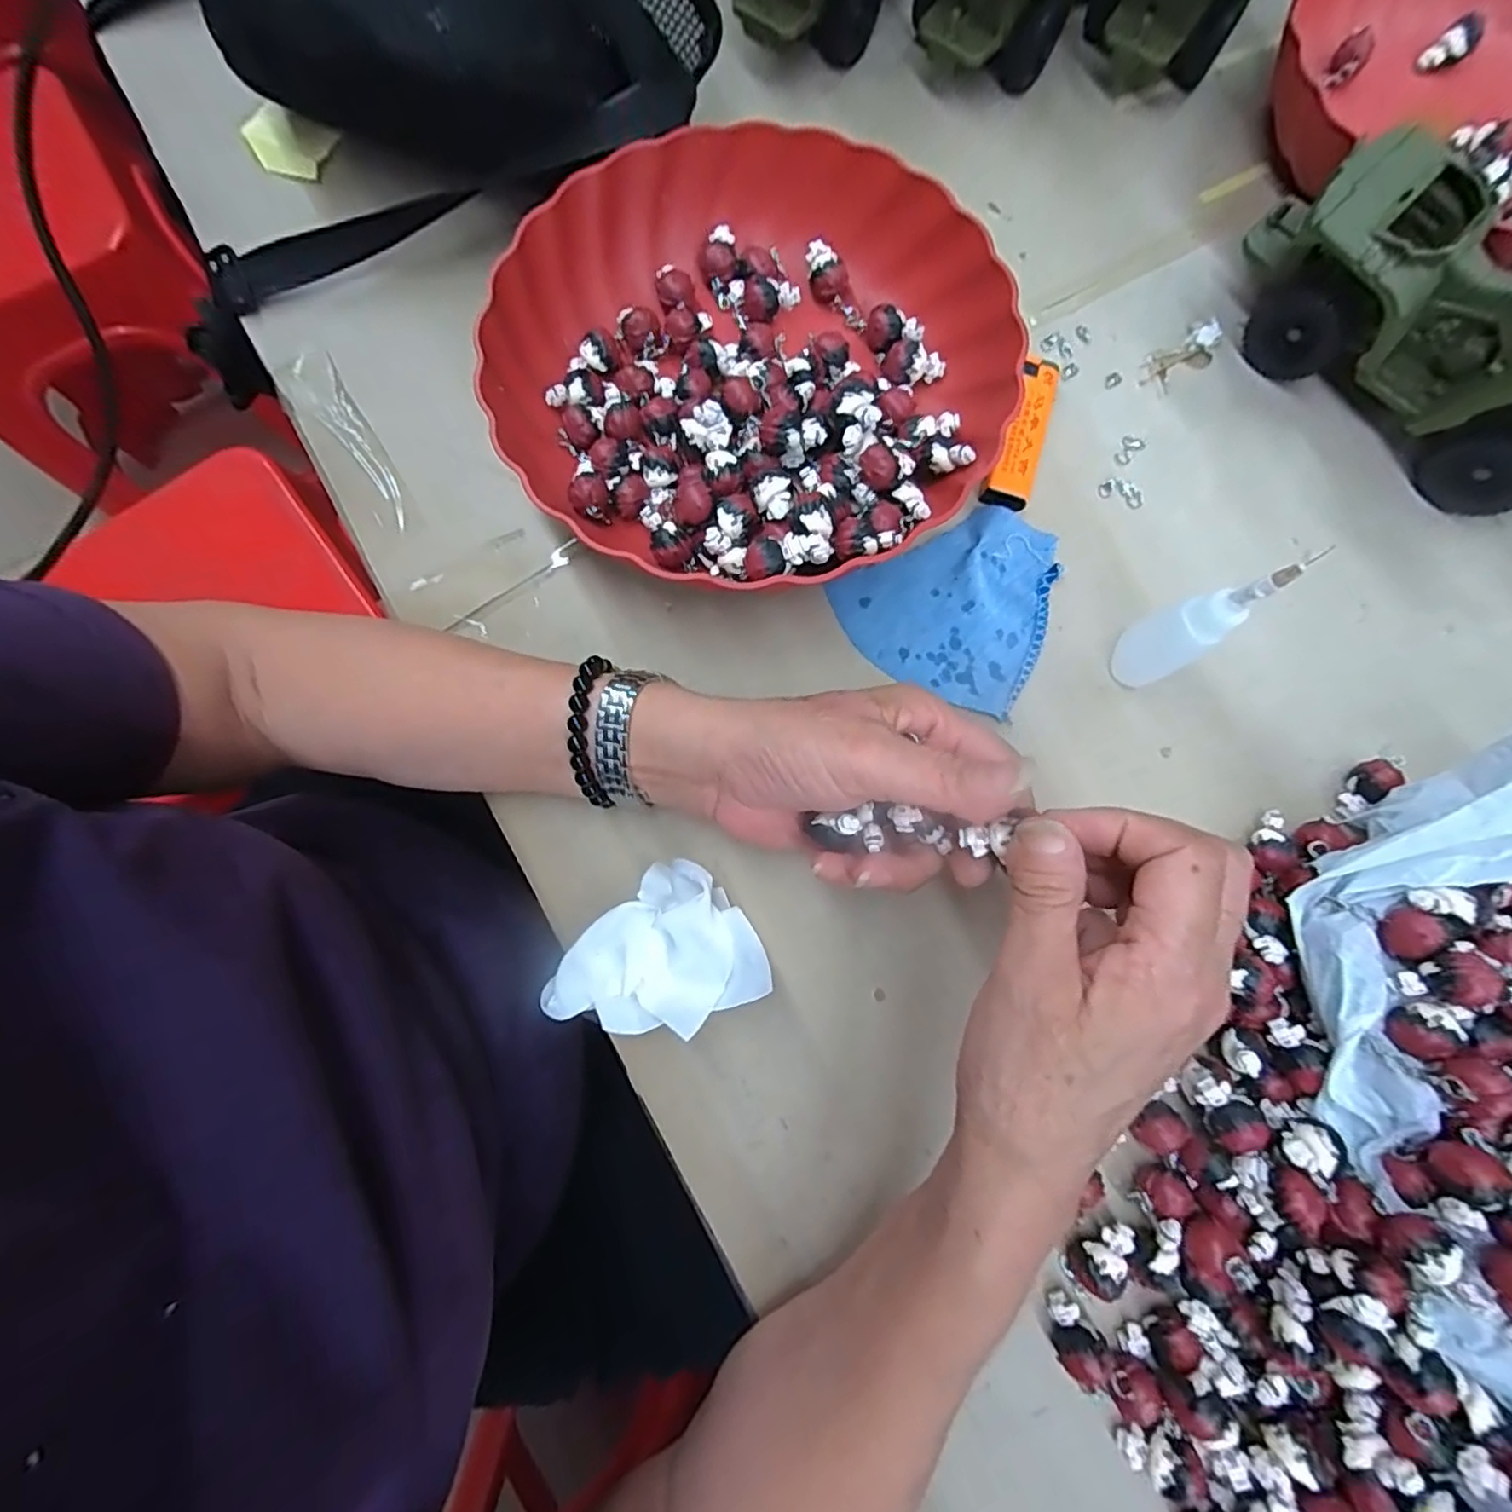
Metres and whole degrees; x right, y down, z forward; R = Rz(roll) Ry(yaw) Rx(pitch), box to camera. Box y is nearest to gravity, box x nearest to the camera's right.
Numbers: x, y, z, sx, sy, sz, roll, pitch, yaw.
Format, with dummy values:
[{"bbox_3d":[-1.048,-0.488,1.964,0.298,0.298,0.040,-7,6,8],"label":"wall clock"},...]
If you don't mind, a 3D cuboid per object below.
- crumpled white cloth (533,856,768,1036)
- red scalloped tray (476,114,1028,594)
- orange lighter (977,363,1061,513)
[{"bbox_3d":[-0.049,0.090,0.277,0.096,0.038,0.064,-29,80,-6],"label":"crumpled white cloth"},{"bbox_3d":[0.000,-0.190,0.318,0.238,0.054,0.228,-43,82,-8],"label":"red scalloped tray"},{"bbox_3d":[0.135,-0.164,0.329,0.023,0.016,0.081,17,79,3],"label":"orange lighter"}]

